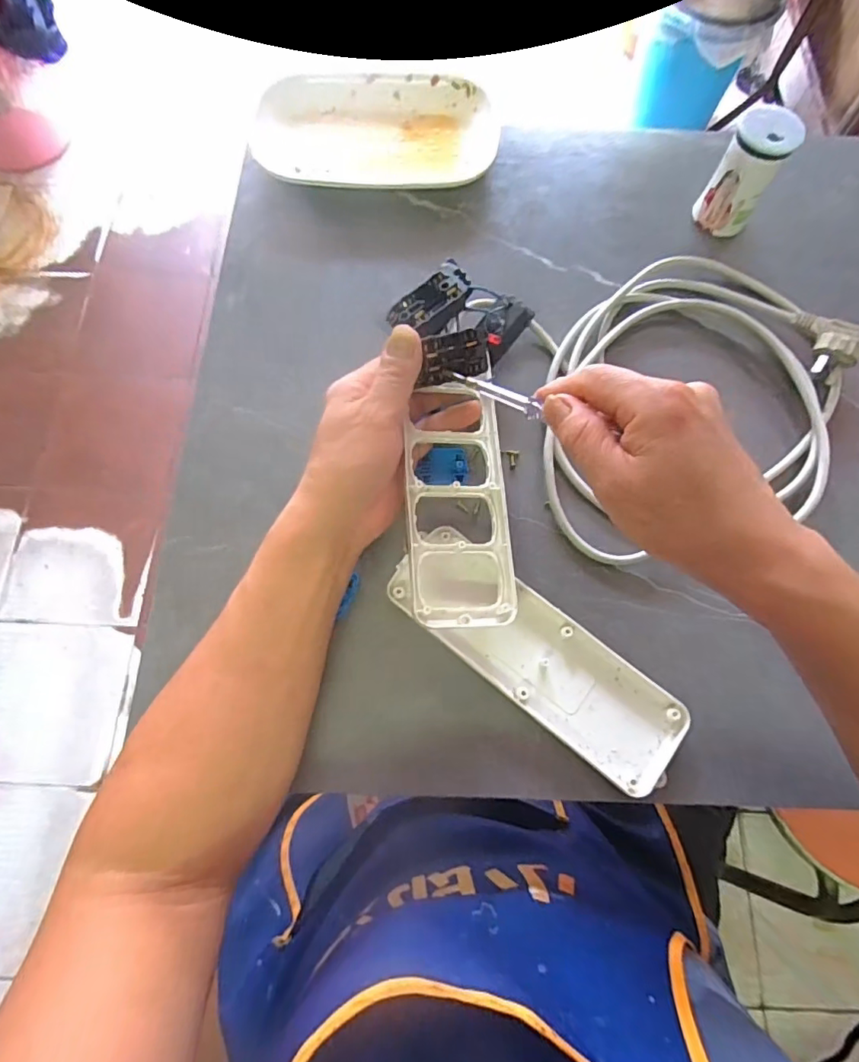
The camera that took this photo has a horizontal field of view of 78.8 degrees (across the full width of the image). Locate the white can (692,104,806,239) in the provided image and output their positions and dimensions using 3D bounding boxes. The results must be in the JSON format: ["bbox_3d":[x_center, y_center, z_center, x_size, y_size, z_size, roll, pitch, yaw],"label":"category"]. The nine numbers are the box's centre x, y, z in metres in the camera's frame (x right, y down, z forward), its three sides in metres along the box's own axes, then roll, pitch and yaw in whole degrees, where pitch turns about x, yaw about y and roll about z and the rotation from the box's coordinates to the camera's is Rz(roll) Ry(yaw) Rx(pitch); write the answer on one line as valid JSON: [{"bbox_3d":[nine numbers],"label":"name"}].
[{"bbox_3d":[0.265,-0.299,0.439,0.045,0.082,0.042,0,72,-1],"label":"white can"}]

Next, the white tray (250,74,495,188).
[{"bbox_3d":[-0.052,-0.384,0.495,0.221,0.022,0.130,-2,72,-1],"label":"white tray"}]

